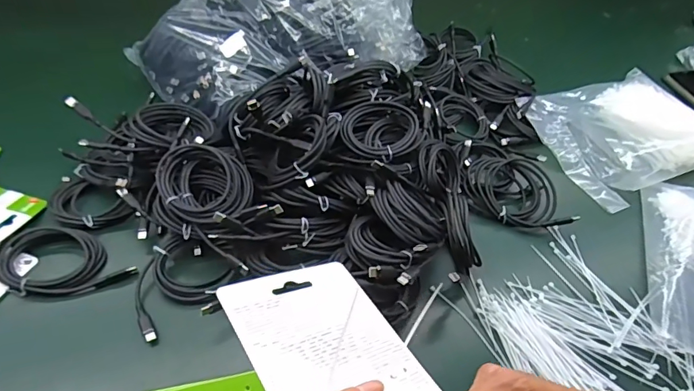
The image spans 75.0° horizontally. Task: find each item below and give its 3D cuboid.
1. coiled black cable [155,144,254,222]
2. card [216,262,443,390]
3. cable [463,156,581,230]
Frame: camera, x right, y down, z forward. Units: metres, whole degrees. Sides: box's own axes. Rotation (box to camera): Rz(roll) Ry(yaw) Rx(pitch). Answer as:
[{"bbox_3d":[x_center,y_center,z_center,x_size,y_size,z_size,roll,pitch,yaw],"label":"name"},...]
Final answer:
[{"bbox_3d":[-0.141,-0.011,0.452,0.087,0.035,0.091,-8,50,-12],"label":"coiled black cable"},{"bbox_3d":[0.005,0.107,0.260,0.099,0.005,0.179,-7,40,-39],"label":"card"},{"bbox_3d":[0.191,-0.007,0.530,0.100,0.031,0.107,-2,49,-8],"label":"cable"}]

